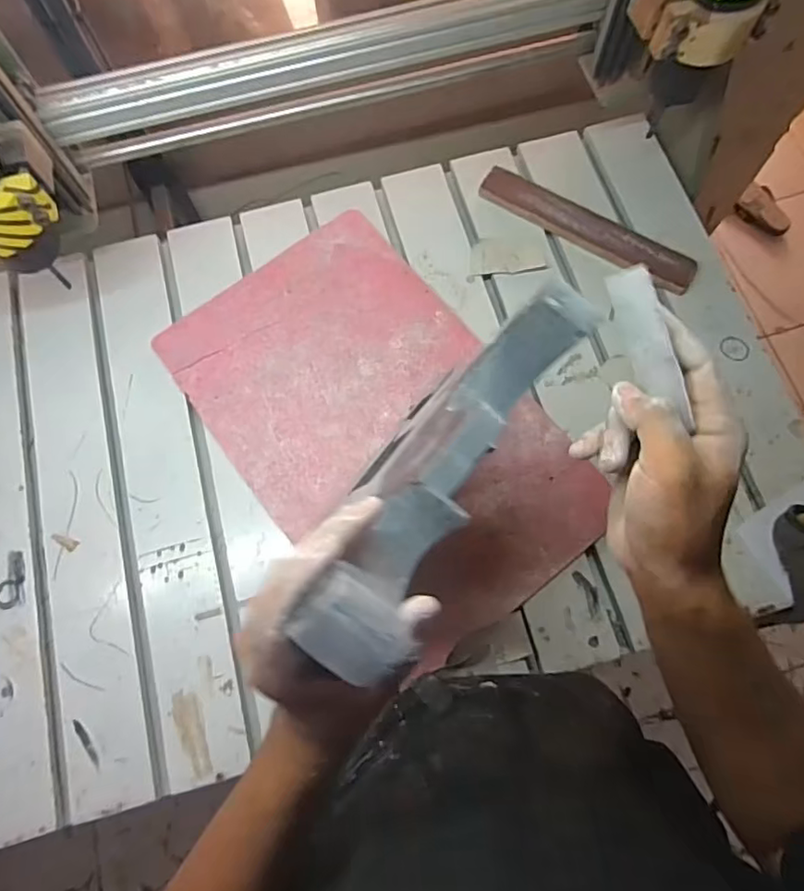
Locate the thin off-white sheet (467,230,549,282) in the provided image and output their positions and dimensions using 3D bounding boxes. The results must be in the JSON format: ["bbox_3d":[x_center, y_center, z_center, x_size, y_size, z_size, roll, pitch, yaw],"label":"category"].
[{"bbox_3d":[0.142,-0.256,0.773,0.106,0.013,0.057,-7,72,-1],"label":"thin off-white sheet"}]

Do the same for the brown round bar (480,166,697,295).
[{"bbox_3d":[0.248,-0.295,0.774,0.308,0.035,0.053,31,75,10],"label":"brown round bar"}]

